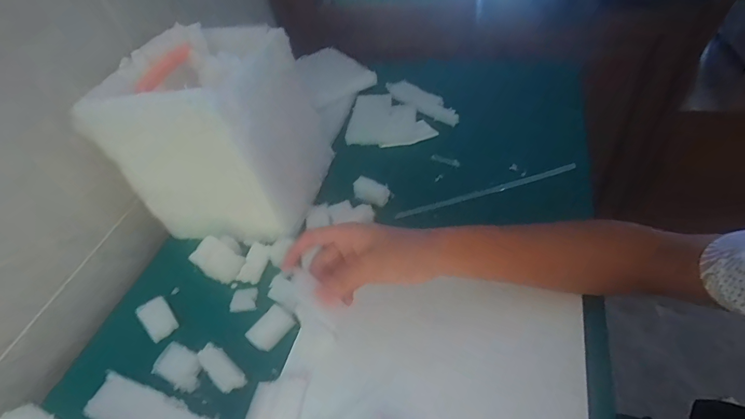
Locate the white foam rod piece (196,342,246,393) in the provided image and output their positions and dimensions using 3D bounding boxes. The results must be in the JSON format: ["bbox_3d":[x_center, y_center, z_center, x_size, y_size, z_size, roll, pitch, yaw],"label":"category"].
[{"bbox_3d":[-0.169,0.175,0.444,0.068,0.015,0.026,29,59,33],"label":"white foam rod piece"}]

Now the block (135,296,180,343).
[{"bbox_3d":[-0.270,0.136,0.502,0.034,0.008,0.057,-38,51,-23],"label":"block"}]

